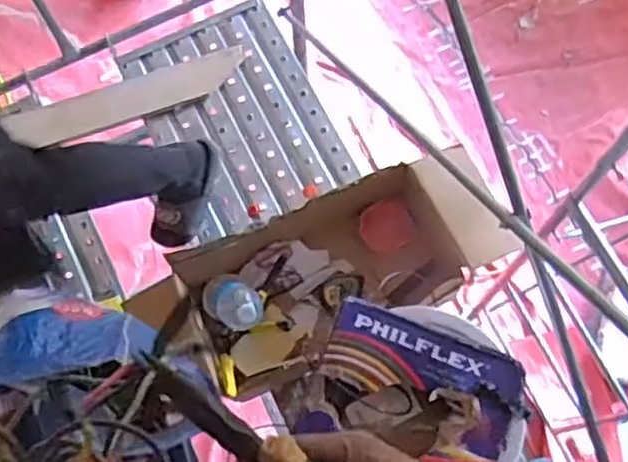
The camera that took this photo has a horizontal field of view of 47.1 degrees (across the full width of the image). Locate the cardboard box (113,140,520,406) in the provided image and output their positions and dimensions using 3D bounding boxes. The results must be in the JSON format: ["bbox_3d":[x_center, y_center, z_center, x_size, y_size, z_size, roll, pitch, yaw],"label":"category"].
[{"bbox_3d":[0.032,0.083,1.388,0.598,0.234,0.280,-24,72,-7],"label":"cardboard box"}]

